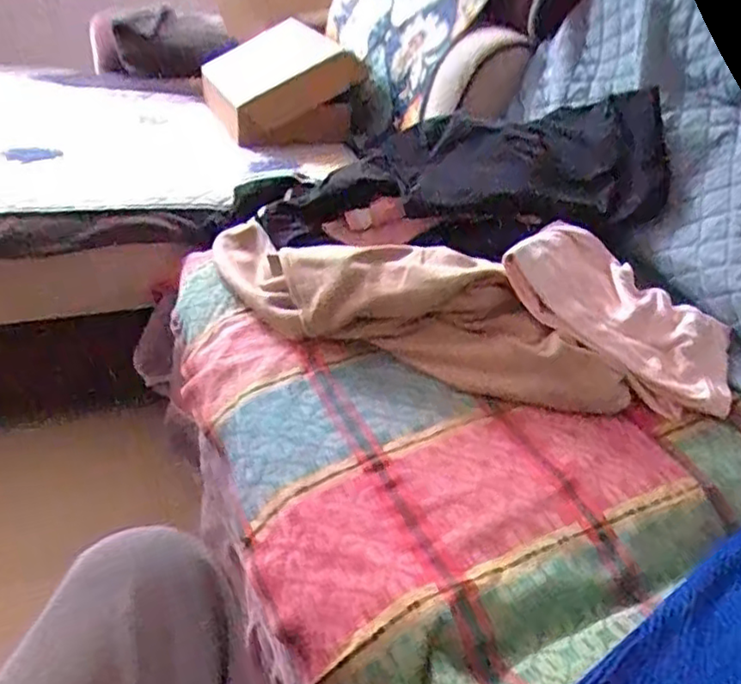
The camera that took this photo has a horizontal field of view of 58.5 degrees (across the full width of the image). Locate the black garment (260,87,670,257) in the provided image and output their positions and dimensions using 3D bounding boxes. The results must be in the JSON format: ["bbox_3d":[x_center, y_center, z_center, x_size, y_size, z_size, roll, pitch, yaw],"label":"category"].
[{"bbox_3d":[0.133,-0.247,0.999,0.579,0.150,0.180,-6,32,9],"label":"black garment"}]

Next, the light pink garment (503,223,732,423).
[{"bbox_3d":[0.308,-0.037,0.807,0.289,0.041,0.190,39,52,10],"label":"light pink garment"}]

